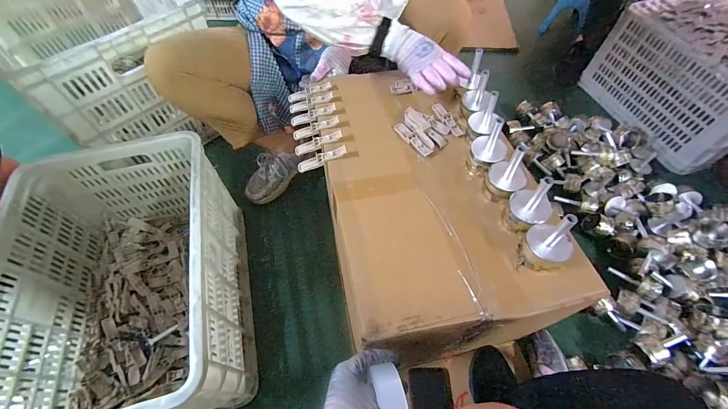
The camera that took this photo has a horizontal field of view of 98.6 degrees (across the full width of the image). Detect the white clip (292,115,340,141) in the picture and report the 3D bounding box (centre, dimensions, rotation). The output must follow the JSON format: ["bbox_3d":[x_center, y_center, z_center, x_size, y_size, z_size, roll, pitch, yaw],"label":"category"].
[{"bbox_3d":[-0.099,-0.156,0.641,0.101,0.011,0.021,-20,56,9],"label":"white clip"}]

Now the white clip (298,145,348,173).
[{"bbox_3d":[-0.081,-0.086,0.597,0.100,0.015,0.023,-22,57,9],"label":"white clip"}]

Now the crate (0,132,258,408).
[{"bbox_3d":[-0.467,0.154,0.657,0.354,0.290,0.528,-13,57,-8],"label":"crate"}]

